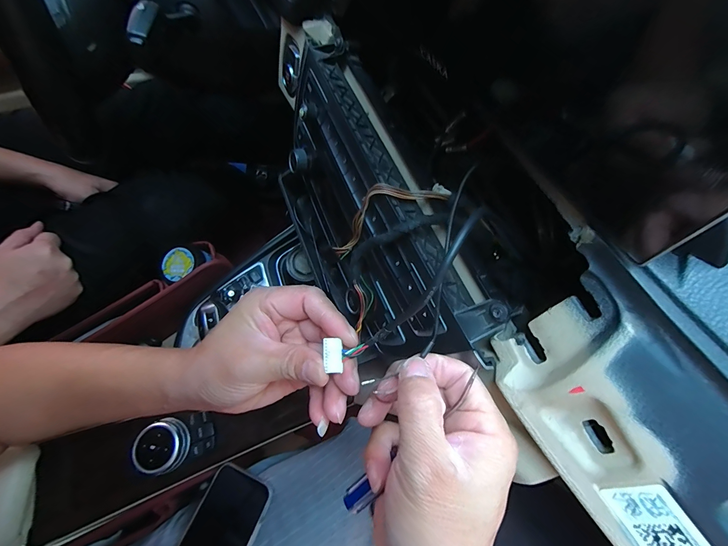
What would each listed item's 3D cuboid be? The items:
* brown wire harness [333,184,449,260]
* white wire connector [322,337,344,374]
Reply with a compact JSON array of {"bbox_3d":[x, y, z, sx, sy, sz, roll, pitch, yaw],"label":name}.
[{"bbox_3d":[0.012,-0.048,0.264,0.103,0.039,0.010,-28,26,19],"label":"brown wire harness"},{"bbox_3d":[-0.019,0.050,0.198,0.011,0.006,0.018,-8,68,-5],"label":"white wire connector"}]

